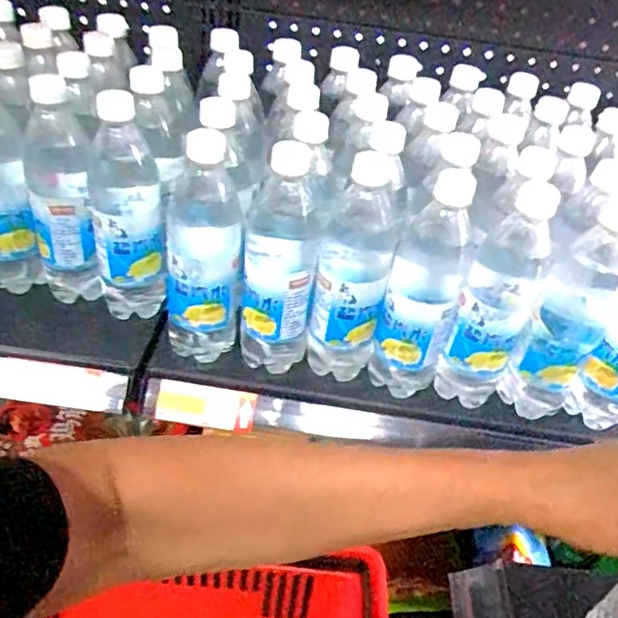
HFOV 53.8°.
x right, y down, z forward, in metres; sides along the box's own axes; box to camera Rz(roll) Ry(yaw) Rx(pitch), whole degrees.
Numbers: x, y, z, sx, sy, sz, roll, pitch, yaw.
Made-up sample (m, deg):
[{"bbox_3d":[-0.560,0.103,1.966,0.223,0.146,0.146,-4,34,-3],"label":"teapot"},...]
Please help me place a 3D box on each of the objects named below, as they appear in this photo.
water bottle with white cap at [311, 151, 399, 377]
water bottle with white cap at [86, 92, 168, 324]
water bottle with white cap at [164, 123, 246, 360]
[{"bbox_3d":[0.042,-0.033,0.578,0.067,0.228,0.074,8,39,0],"label":"water bottle with white cap"},{"bbox_3d":[-0.183,-0.093,0.616,0.068,0.226,0.074,-6,41,-17],"label":"water bottle with white cap"},{"bbox_3d":[-0.099,-0.051,0.574,0.069,0.235,0.073,0,40,-9],"label":"water bottle with white cap"}]

